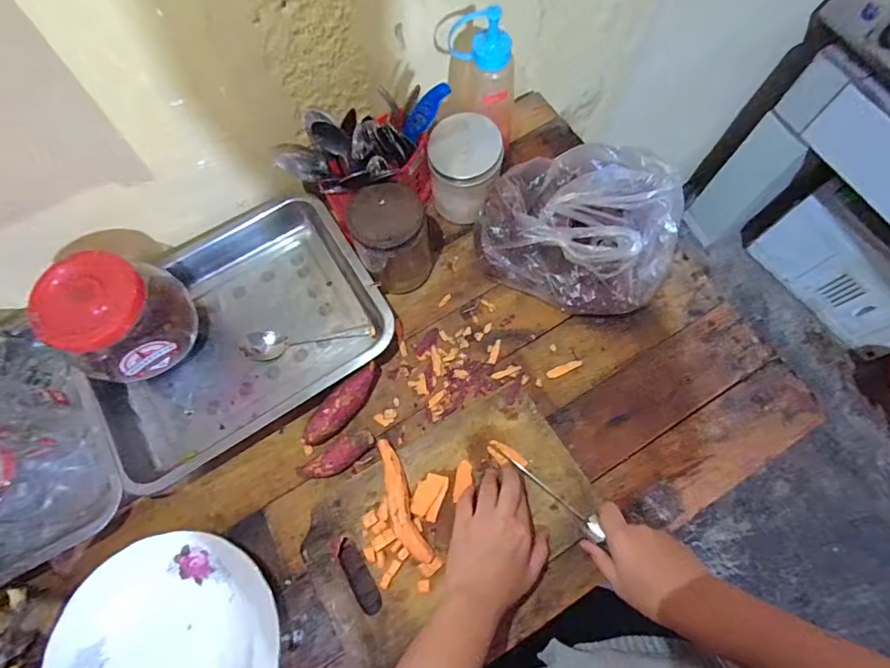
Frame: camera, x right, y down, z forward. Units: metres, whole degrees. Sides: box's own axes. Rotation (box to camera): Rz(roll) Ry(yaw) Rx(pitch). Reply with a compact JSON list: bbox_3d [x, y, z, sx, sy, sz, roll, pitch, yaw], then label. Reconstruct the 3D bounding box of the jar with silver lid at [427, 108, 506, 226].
[{"bbox_3d":[0.025,-0.200,0.588,0.086,0.116,0.080,0,71,1],"label":"jar with silver lid"}]

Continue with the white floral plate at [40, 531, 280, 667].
[{"bbox_3d":[-0.271,0.314,0.458,0.219,0.038,0.211,-1,70,1],"label":"white floral plate"}]

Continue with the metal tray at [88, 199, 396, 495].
[{"bbox_3d":[-0.262,-0.013,0.572,0.336,0.047,0.276,-31,72,-10],"label":"metal tray"}]

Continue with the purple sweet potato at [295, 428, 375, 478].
[{"bbox_3d":[-0.122,0.140,0.525,0.091,0.024,0.031,-32,72,-10],"label":"purple sweet potato"}]

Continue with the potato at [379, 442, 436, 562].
[{"bbox_3d":[-0.047,0.176,0.495,0.026,0.034,0.129,-21,72,-7],"label":"potato"}]

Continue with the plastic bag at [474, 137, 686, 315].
[{"bbox_3d":[0.165,-0.128,0.568,0.221,0.110,0.178,25,73,9],"label":"plastic bag"}]

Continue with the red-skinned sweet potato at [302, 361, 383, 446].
[{"bbox_3d":[-0.116,0.081,0.538,0.036,0.039,0.111,40,76,13],"label":"red-skinned sweet potato"}]

